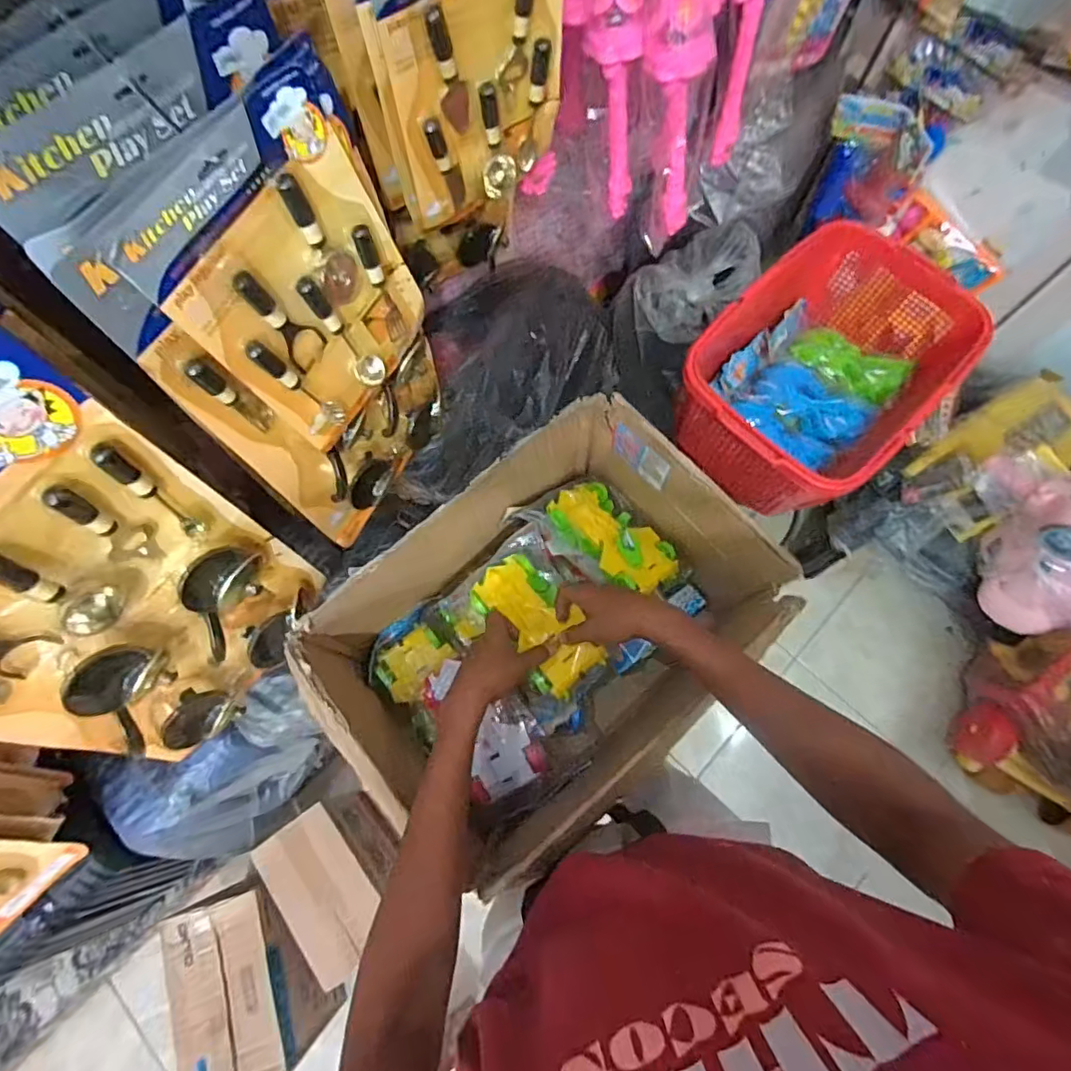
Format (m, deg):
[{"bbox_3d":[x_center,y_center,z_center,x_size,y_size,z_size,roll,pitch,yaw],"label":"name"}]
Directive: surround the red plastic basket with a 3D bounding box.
[{"bbox_3d":[0.422,-0.240,0.845,0.285,0.177,0.404,43,76,14],"label":"red plastic basket"}]

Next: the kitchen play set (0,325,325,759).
[{"bbox_3d":[-0.387,0.066,0.505,0.046,0.452,0.273,31,73,22],"label":"kitchen play set"}]

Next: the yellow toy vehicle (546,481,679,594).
[{"bbox_3d":[0.095,0.000,0.702,0.087,0.042,0.170,-40,74,-13],"label":"yellow toy vehicle"}]

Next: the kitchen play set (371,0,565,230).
[{"bbox_3d":[-0.059,-0.480,0.570,0.205,0.254,0.045,-43,75,-14],"label":"kitchen play set"}]

